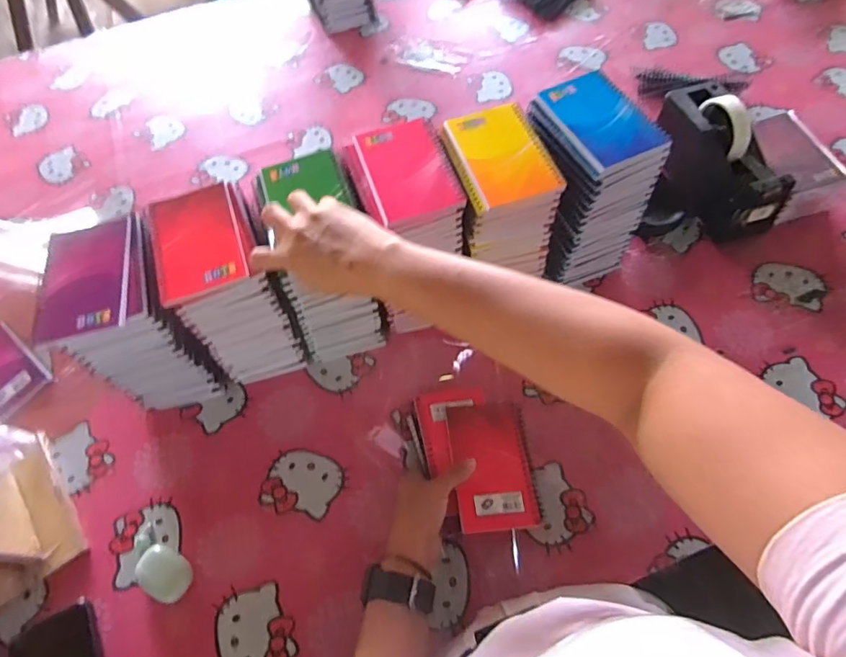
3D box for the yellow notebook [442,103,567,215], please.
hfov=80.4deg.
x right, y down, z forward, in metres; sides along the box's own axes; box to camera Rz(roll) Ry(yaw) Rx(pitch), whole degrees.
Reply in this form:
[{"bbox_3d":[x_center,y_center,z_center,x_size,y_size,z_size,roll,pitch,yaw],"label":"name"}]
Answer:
[{"bbox_3d":[0.078,-0.181,0.516,0.094,0.009,0.126,-16,62,-5],"label":"yellow notebook"}]

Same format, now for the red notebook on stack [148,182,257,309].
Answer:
[{"bbox_3d":[-0.219,-0.088,0.495,0.095,0.016,0.122,-23,63,-8],"label":"red notebook on stack"}]

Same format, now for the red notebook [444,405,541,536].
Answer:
[{"bbox_3d":[0.074,0.142,0.524,0.088,0.015,0.129,-1,62,-12],"label":"red notebook"}]

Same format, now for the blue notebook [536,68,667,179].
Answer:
[{"bbox_3d":[0.186,-0.219,0.527,0.086,0.015,0.129,-24,63,-9],"label":"blue notebook"}]

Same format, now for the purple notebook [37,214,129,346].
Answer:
[{"bbox_3d":[-0.325,-0.050,0.482,0.082,0.012,0.130,-13,62,-3],"label":"purple notebook"}]

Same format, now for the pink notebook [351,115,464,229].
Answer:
[{"bbox_3d":[-0.015,-0.164,0.513,0.085,0.006,0.127,-17,62,-5],"label":"pink notebook"}]

